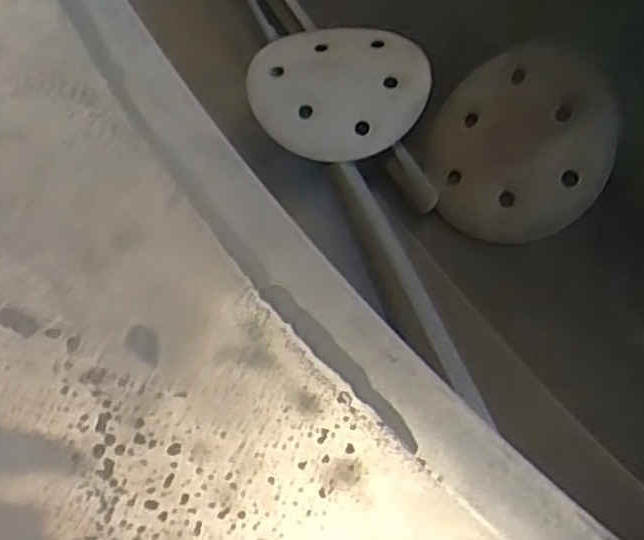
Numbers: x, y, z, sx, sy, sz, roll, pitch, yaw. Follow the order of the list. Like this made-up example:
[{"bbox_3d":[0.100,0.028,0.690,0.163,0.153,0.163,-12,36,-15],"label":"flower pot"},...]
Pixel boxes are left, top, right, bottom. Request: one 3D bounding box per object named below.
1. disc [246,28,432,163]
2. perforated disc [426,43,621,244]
[{"bbox_3d":[0.010,-0.124,0.500,0.118,0.013,0.108,0,62,1],"label":"disc"},{"bbox_3d":[0.123,-0.079,0.463,0.116,0.010,0.116,-4,86,33],"label":"perforated disc"}]

